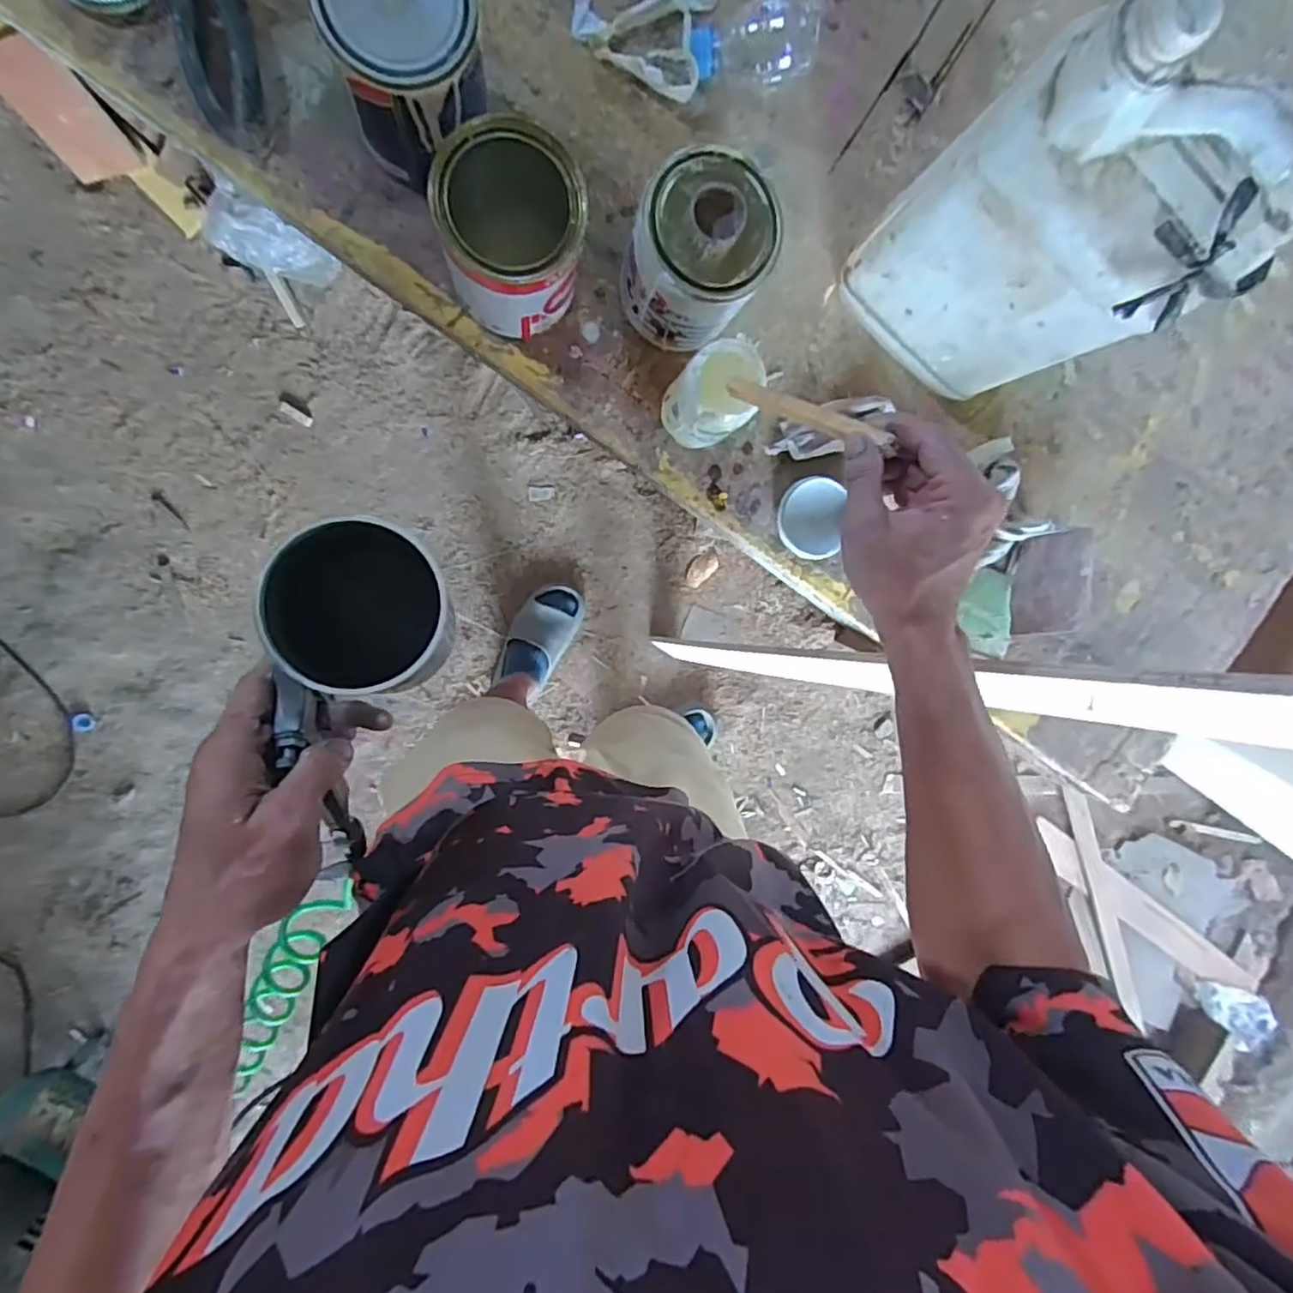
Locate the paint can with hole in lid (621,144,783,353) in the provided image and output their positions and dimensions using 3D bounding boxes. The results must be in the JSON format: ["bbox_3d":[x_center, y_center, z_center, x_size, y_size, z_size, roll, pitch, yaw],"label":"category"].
[{"bbox_3d":[0.042,-0.321,0.554,0.105,0.135,0.111,-2,100,-10],"label":"paint can with hole in lid"}]

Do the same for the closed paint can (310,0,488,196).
[{"bbox_3d":[-0.172,-0.428,0.495,0.102,0.141,0.102,-2,100,-10],"label":"closed paint can"}]

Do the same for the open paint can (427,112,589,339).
[{"bbox_3d":[-0.105,-0.324,0.534,0.108,0.127,0.109,-2,100,-10],"label":"open paint can"}]

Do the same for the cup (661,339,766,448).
[{"bbox_3d":[0.053,-0.213,0.578,0.072,0.126,0.069,-2,100,-10],"label":"cup"}]

